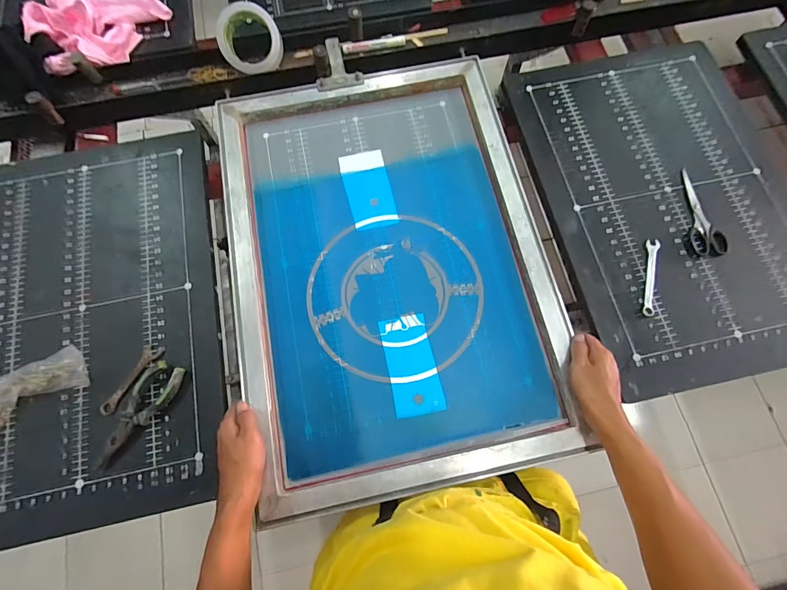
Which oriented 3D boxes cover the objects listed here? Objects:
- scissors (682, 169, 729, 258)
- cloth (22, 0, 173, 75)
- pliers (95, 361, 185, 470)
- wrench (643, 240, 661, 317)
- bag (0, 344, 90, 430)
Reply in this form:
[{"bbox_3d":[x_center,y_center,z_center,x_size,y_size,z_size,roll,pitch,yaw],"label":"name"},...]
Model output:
[{"bbox_3d":[0.495,-0.135,0.599,0.050,0.009,0.152,0,73,-1],"label":"scissors"},{"bbox_3d":[-0.558,-0.510,0.679,0.156,0.086,0.235,37,76,10],"label":"cloth"},{"bbox_3d":[-0.344,0.167,0.508,0.052,0.020,0.152,21,74,6],"label":"pliers"},{"bbox_3d":[0.393,-0.026,0.567,0.020,0.007,0.124,13,73,3],"label":"wrench"},{"bbox_3d":[-0.521,0.136,0.517,0.175,0.023,0.075,-32,76,-10],"label":"bag"}]

